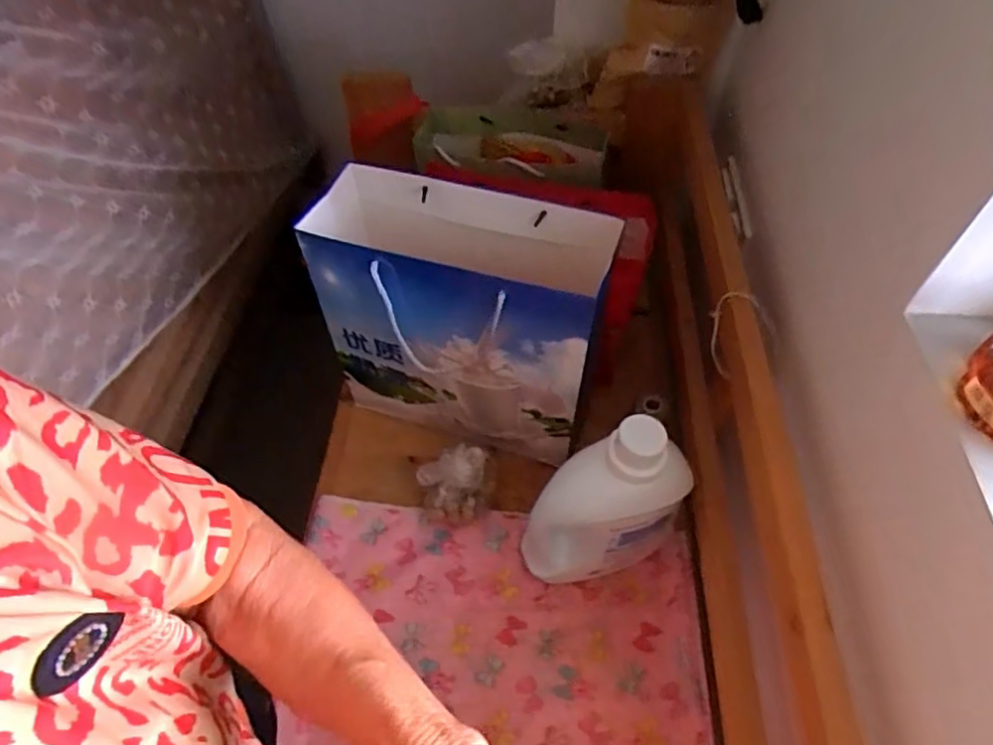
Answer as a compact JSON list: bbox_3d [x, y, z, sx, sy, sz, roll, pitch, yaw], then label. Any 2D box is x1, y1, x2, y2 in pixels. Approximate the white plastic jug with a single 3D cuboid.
[{"bbox_3d":[0.116,0.155,0.671,0.169,0.260,0.081,-5,54,-3],"label":"white plastic jug"}]

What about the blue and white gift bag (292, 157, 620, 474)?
[{"bbox_3d":[-0.047,-0.066,0.773,0.334,0.299,0.145,15,55,12],"label":"blue and white gift bag"}]

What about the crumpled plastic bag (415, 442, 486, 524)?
[{"bbox_3d":[-0.056,0.144,0.776,0.088,0.096,0.062,0,54,1],"label":"crumpled plastic bag"}]

